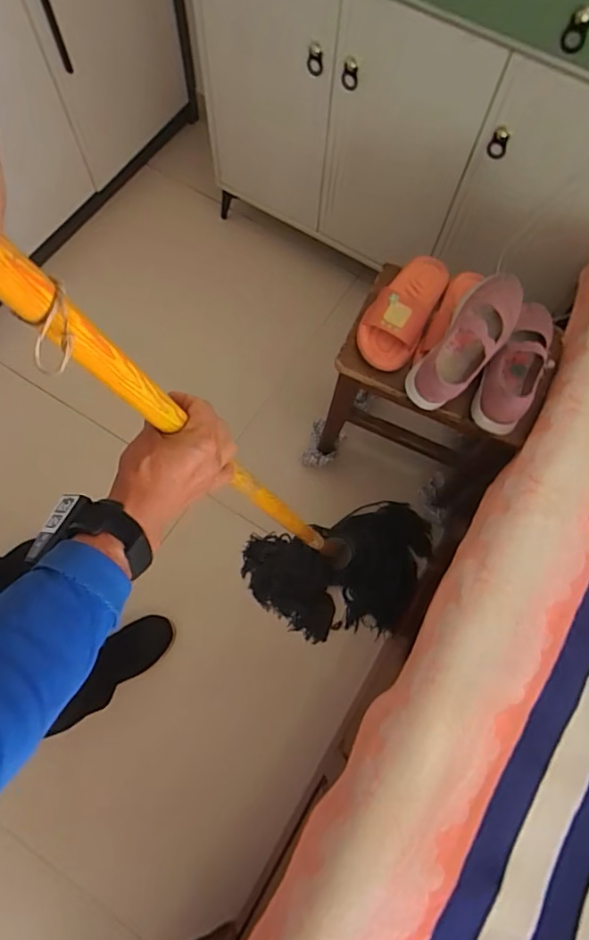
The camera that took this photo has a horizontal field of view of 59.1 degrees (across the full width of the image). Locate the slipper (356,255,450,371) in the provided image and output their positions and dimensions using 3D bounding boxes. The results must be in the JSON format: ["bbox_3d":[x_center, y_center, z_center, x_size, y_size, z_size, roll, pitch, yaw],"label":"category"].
[{"bbox_3d":[0.191,-0.292,0.925,0.105,0.061,0.245,26,70,8],"label":"slipper"}]

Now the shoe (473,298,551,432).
[{"bbox_3d":[0.376,-0.184,0.878,0.086,0.065,0.250,28,70,9],"label":"shoe"}]

